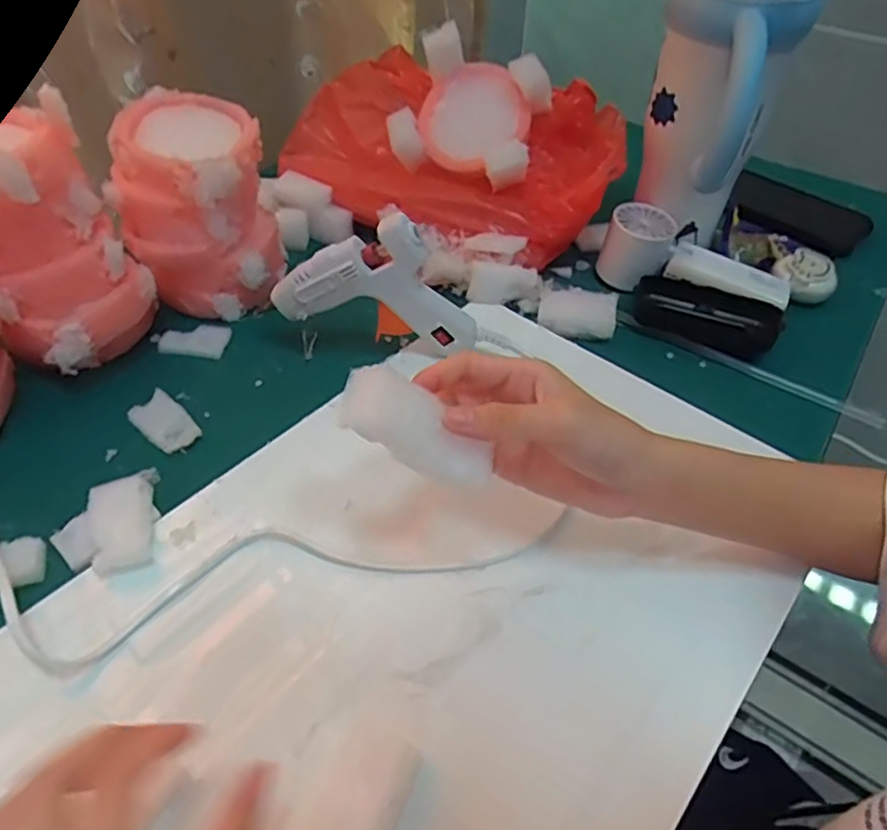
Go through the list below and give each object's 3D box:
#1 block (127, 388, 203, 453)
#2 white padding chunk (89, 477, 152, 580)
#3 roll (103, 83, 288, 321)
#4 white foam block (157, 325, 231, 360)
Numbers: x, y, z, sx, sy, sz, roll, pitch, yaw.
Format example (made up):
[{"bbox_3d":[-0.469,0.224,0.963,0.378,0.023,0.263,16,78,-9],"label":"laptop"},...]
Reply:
[{"bbox_3d":[-0.186,0.004,0.423,0.049,0.011,0.029,33,54,26],"label":"block"},{"bbox_3d":[-0.178,0.063,0.354,0.030,0.020,0.052,-14,49,-15],"label":"white padding chunk"},{"bbox_3d":[-0.187,-0.159,0.494,0.104,0.133,0.105,-6,47,-8],"label":"roll"},{"bbox_3d":[-0.190,-0.057,0.484,0.052,0.006,0.028,3,47,1],"label":"white foam block"}]

